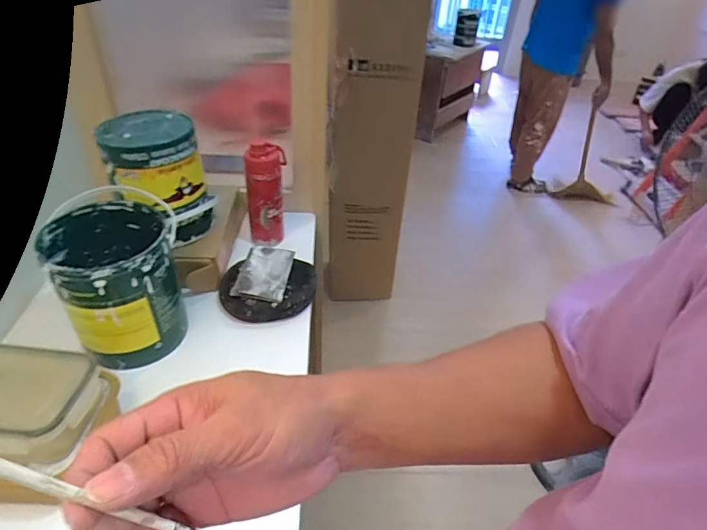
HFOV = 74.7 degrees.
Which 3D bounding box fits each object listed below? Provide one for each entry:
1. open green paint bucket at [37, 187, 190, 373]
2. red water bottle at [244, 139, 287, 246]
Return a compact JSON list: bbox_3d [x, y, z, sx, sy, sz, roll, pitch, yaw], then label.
[{"bbox_3d":[-0.359,0.027,0.723,0.166,0.207,0.179,-9,41,-17],"label":"open green paint bucket"},{"bbox_3d":[-0.178,-0.145,0.948,0.072,0.226,0.072,1,39,-4],"label":"red water bottle"}]

